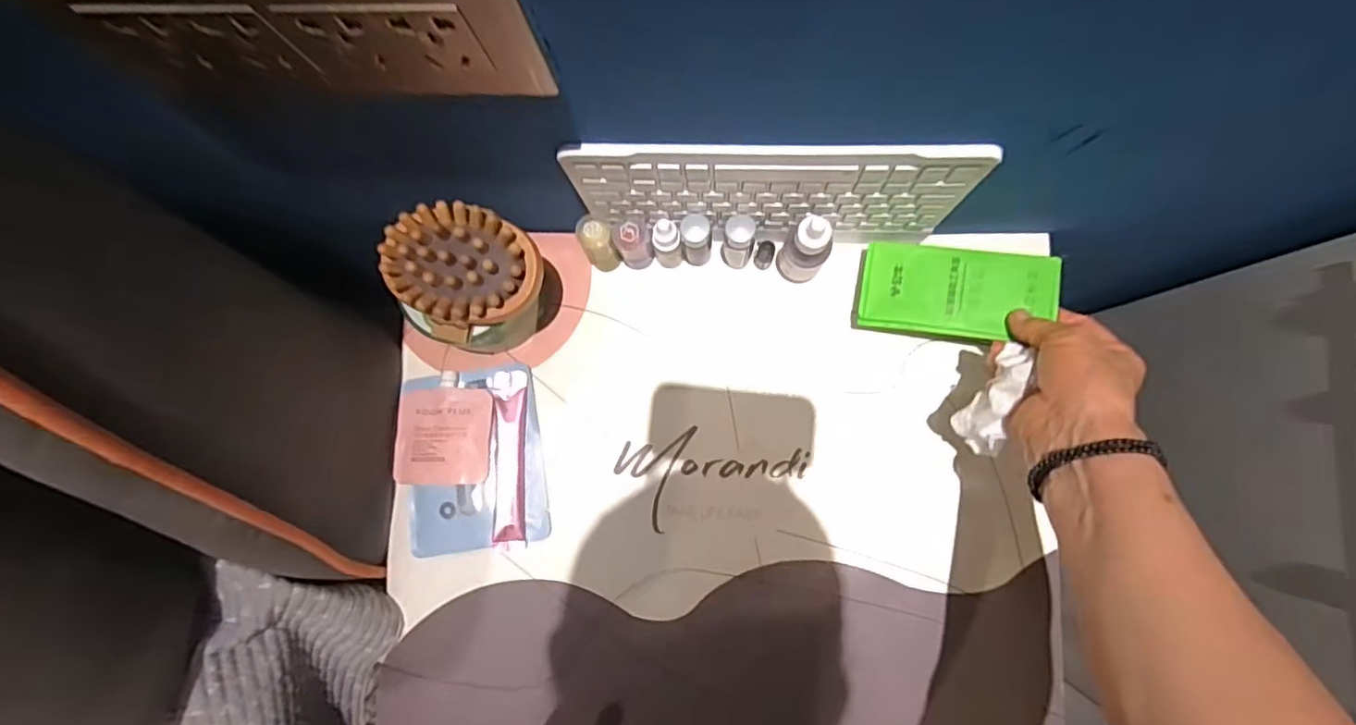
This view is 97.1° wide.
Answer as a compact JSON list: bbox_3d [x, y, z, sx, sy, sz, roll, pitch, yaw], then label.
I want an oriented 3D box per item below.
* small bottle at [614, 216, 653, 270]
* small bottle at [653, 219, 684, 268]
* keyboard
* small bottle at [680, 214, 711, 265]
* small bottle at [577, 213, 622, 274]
[{"bbox_3d":[-0.032,-0.089,0.449,0.024,0.057,0.024,0,84,4],"label":"small bottle"},{"bbox_3d":[-0.008,-0.087,0.448,0.021,0.063,0.019,-20,83,2],"label":"small bottle"},{"bbox_3d":[0.061,-0.105,0.403,0.241,0.150,0.020,1,84,4],"label":"keyboard"},{"bbox_3d":[0.014,-0.089,0.446,0.020,0.066,0.021,-6,84,3],"label":"small bottle"},{"bbox_3d":[-0.058,-0.089,0.457,0.024,0.056,0.030,-30,83,1],"label":"small bottle"}]

